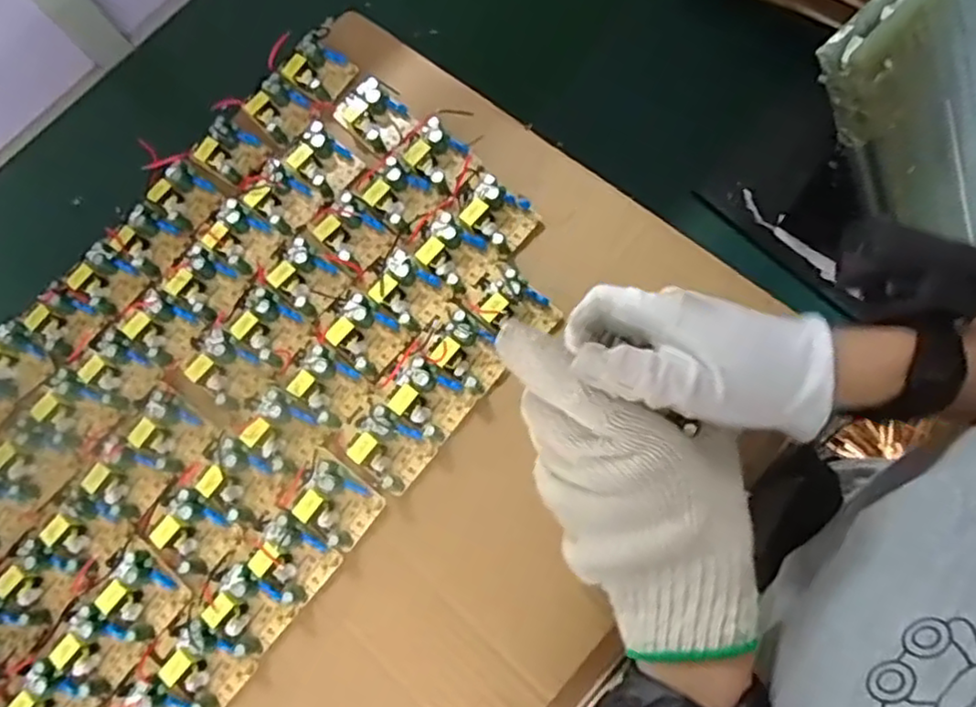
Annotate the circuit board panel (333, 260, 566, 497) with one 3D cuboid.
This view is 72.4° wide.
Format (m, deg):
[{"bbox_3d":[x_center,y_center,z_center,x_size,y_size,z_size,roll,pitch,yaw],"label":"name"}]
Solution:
[{"bbox_3d":[-0.025,0.011,0.373,0.053,0.021,0.139,39,83,8],"label":"circuit board panel"}]

